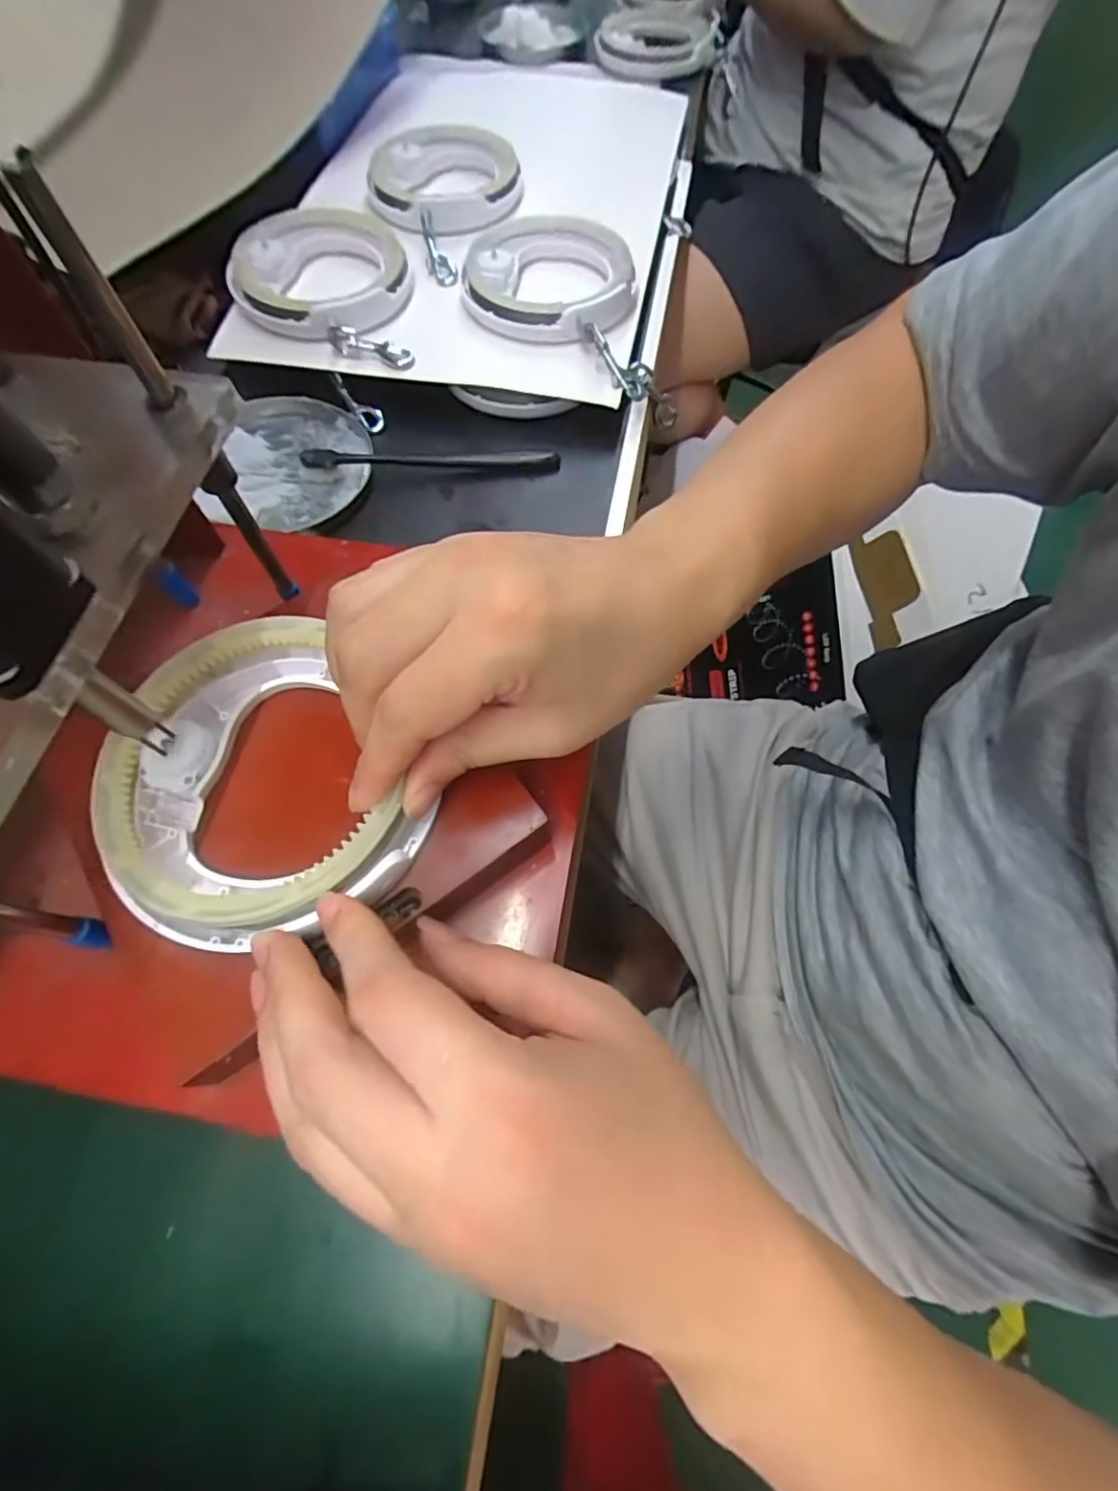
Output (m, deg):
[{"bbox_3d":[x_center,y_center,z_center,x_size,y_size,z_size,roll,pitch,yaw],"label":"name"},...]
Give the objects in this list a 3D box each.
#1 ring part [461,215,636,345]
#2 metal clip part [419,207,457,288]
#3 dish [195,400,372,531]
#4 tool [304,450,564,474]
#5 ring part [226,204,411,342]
[{"bbox_3d":[-0.006,-0.358,0.460,0.125,0.030,0.130,0,65,1],"label":"ring part"},{"bbox_3d":[-0.099,-0.396,0.477,0.021,0.022,0.061,-18,92,-8],"label":"metal clip part"},{"bbox_3d":[-0.188,-0.199,0.420,0.107,0.011,0.110,0,65,1],"label":"dish"},{"bbox_3d":[-0.087,-0.200,0.416,0.173,0.021,0.009,-6,65,-2],"label":"tool"},{"bbox_3d":[-0.180,-0.357,0.456,0.127,0.038,0.127,0,65,1],"label":"ring part"}]

